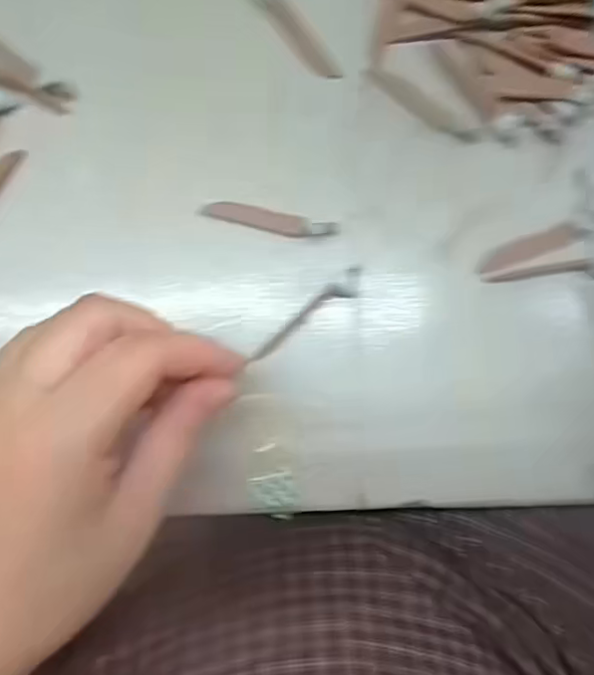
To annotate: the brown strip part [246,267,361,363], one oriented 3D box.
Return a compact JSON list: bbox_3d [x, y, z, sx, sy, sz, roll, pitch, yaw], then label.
[{"bbox_3d":[0.005,-0.009,0.248,0.062,0.007,0.010,-38,91,-6],"label":"brown strip part"}]

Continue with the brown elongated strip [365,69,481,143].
[{"bbox_3d":[0.057,-0.105,0.260,0.058,0.004,0.011,35,83,-1],"label":"brown elongated strip"}]

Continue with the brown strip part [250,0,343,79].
[{"bbox_3d":[-0.001,-0.141,0.257,0.013,0.006,0.058,-44,89,-7],"label":"brown strip part"}]

